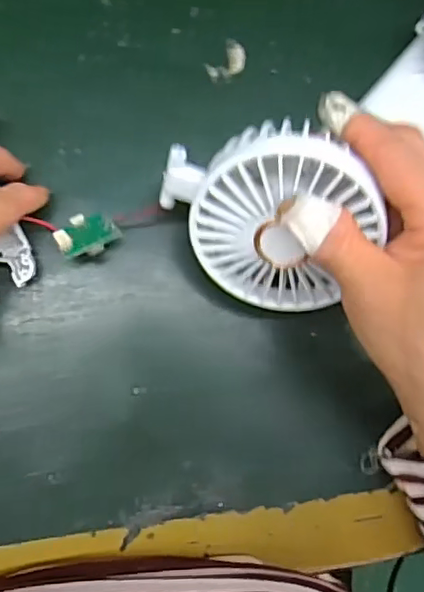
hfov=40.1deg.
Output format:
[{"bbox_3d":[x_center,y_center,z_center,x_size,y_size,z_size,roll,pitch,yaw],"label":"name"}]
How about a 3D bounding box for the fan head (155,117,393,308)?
[{"bbox_3d":[0.033,-0.037,0.268,0.107,0.083,0.044,39,39,-23],"label":"fan head"}]

